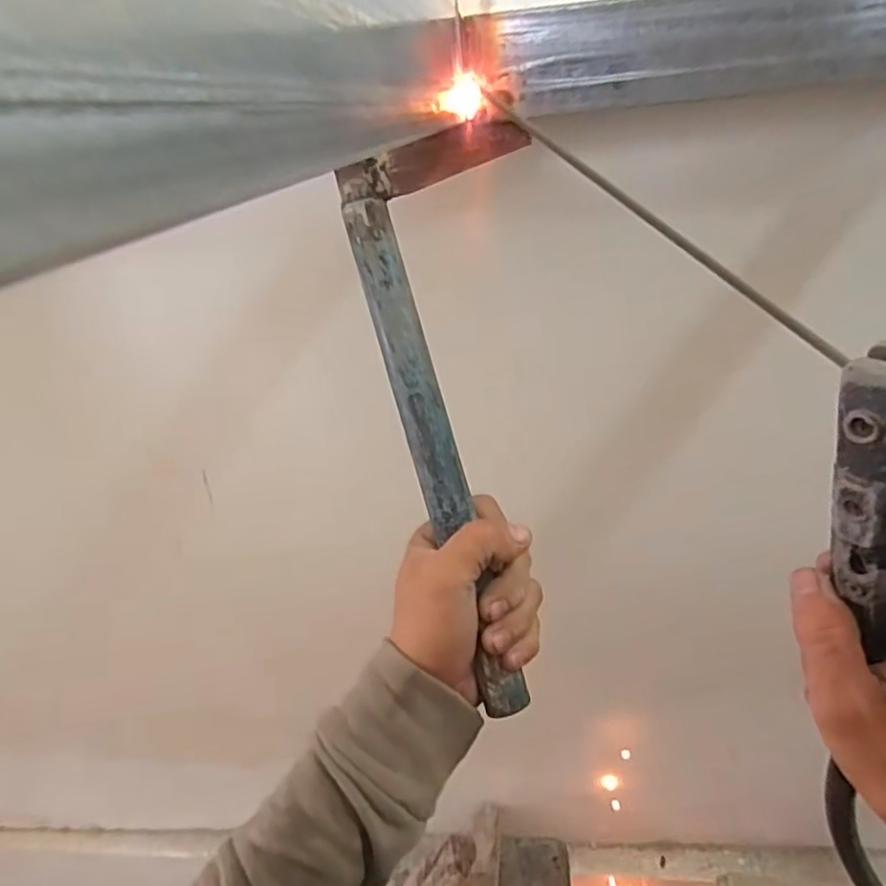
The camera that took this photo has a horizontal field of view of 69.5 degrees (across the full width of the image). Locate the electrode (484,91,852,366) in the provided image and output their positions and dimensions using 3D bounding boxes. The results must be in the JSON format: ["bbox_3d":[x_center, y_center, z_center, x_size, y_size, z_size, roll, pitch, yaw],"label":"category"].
[{"bbox_3d":[0.089,-0.103,0.285,0.210,0.004,0.010,49,18,24],"label":"electrode"}]

